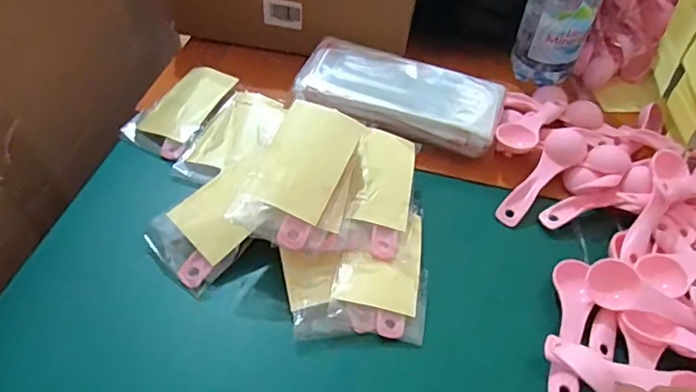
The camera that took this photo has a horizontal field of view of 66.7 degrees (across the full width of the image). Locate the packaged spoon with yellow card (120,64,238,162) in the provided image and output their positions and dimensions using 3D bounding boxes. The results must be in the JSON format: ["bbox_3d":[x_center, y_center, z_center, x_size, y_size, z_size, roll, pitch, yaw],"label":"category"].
[{"bbox_3d":[-0.157,-0.085,0.501,0.066,0.022,0.104,21,49,17],"label":"packaged spoon with yellow card"}]

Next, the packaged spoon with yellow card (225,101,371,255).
[{"bbox_3d":[-0.033,-0.017,0.391,0.066,0.016,0.111,23,70,7],"label":"packaged spoon with yellow card"}]

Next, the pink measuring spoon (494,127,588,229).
[{"bbox_3d":[0.171,-0.017,0.466,0.034,0.011,0.114,34,69,27],"label":"pink measuring spoon"}]

